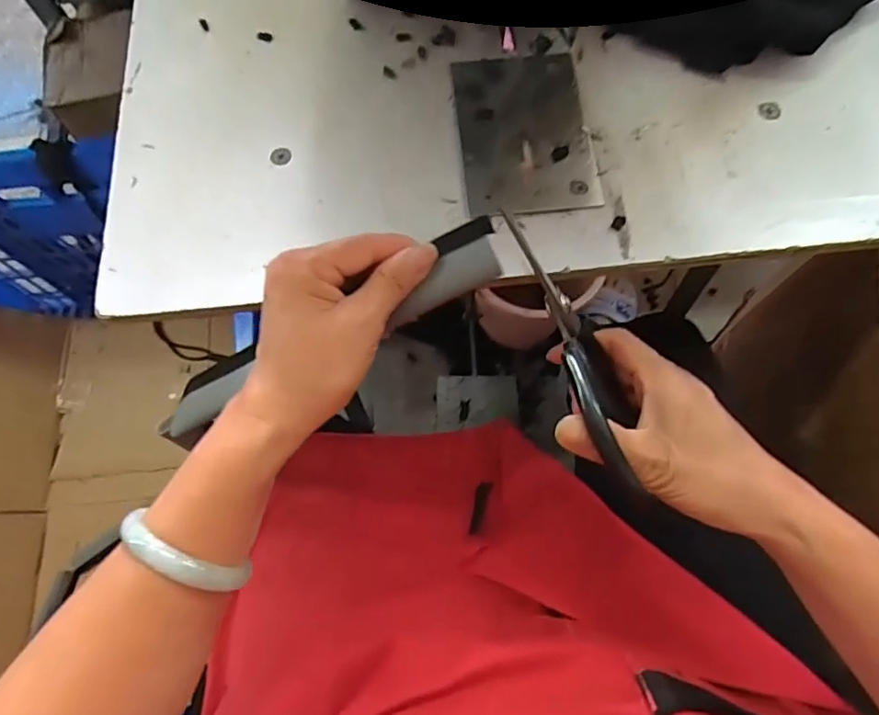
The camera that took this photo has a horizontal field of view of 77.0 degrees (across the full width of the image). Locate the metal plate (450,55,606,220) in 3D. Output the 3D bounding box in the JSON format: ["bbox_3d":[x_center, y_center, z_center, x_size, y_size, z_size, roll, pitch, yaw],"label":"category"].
[{"bbox_3d":[0.061,-0.167,0.405,0.091,0.004,0.138,-5,70,0],"label":"metal plate"}]

